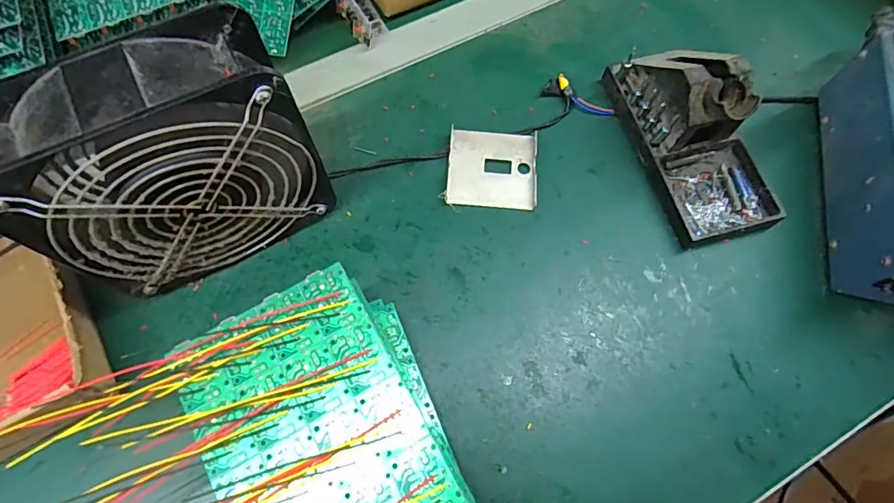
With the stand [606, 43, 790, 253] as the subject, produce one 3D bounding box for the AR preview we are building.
[{"bbox_3d":[0.191,-0.094,0.358,0.080,0.070,0.158,-13,69,-6],"label":"stand"}]

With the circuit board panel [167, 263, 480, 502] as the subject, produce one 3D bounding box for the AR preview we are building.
[{"bbox_3d":[-0.055,0.103,0.241,0.112,0.005,0.182,-26,71,-11],"label":"circuit board panel"}]

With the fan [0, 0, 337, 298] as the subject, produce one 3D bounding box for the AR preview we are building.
[{"bbox_3d":[-0.156,-0.046,0.291,0.146,0.153,0.059,-27,71,-11],"label":"fan"}]

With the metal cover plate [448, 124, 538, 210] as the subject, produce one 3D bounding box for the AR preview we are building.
[{"bbox_3d":[0.036,-0.066,0.381,0.069,0.008,0.066,4,68,0],"label":"metal cover plate"}]

